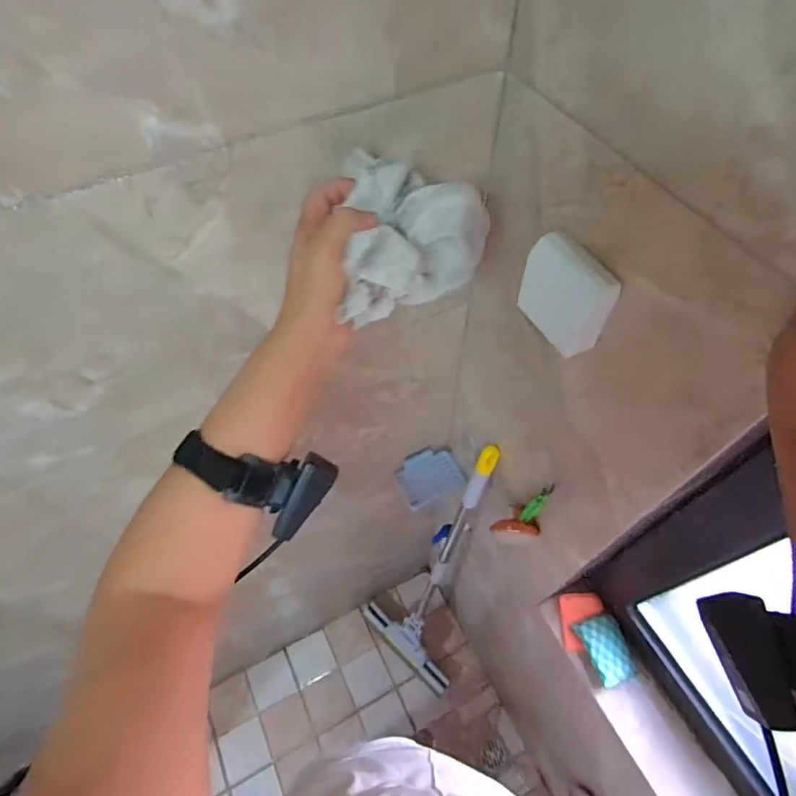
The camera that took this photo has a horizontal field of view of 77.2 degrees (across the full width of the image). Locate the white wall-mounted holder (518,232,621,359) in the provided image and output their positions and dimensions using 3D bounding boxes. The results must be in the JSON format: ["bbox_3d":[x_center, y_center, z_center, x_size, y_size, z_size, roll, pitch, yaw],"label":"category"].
[{"bbox_3d":[0.155,-0.098,0.465,0.031,0.077,0.094,-27,61,-16],"label":"white wall-mounted holder"}]

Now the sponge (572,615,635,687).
[{"bbox_3d":[0.378,0.448,0.896,0.074,0.019,0.108,-16,59,-10],"label":"sponge"}]

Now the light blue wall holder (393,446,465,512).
[{"bbox_3d":[0.065,0.162,1.020,0.127,0.052,0.088,-19,59,-11],"label":"light blue wall holder"}]

